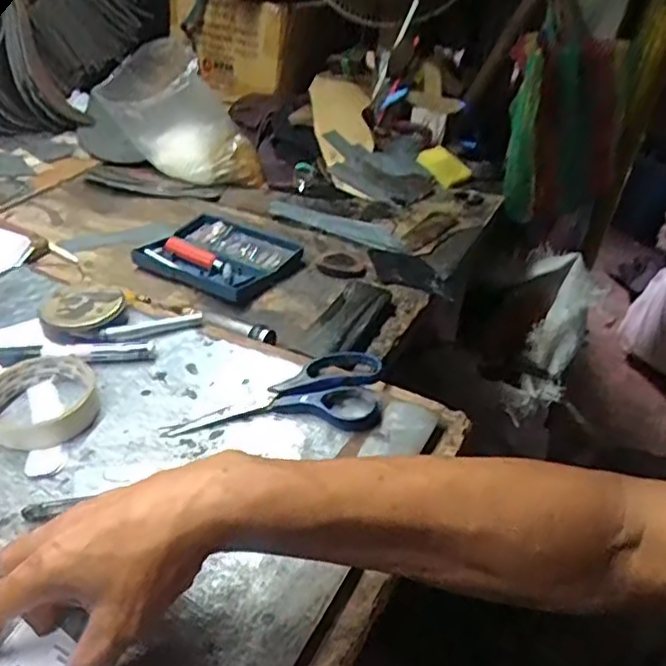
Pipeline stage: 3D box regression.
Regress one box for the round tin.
[{"bbox_3d":[-0.231,-0.016,0.594,0.075,0.027,0.071,1,34,-1],"label":"round tin"}]

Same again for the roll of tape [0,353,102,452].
[{"bbox_3d":[-0.232,0.052,0.506,0.083,0.023,0.091,4,38,-3],"label":"roll of tape"}]

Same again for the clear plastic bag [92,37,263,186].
[{"bbox_3d":[-0.220,-0.295,0.932,0.153,0.230,0.110,-22,36,15],"label":"clear plastic bag"}]

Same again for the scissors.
[{"bbox_3d":[-0.045,0.048,0.512,0.173,0.015,0.083,1,38,-8],"label":"scissors"}]

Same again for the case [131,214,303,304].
[{"bbox_3d":[-0.133,-0.094,0.748,0.158,0.020,0.141,24,41,21],"label":"case"}]

